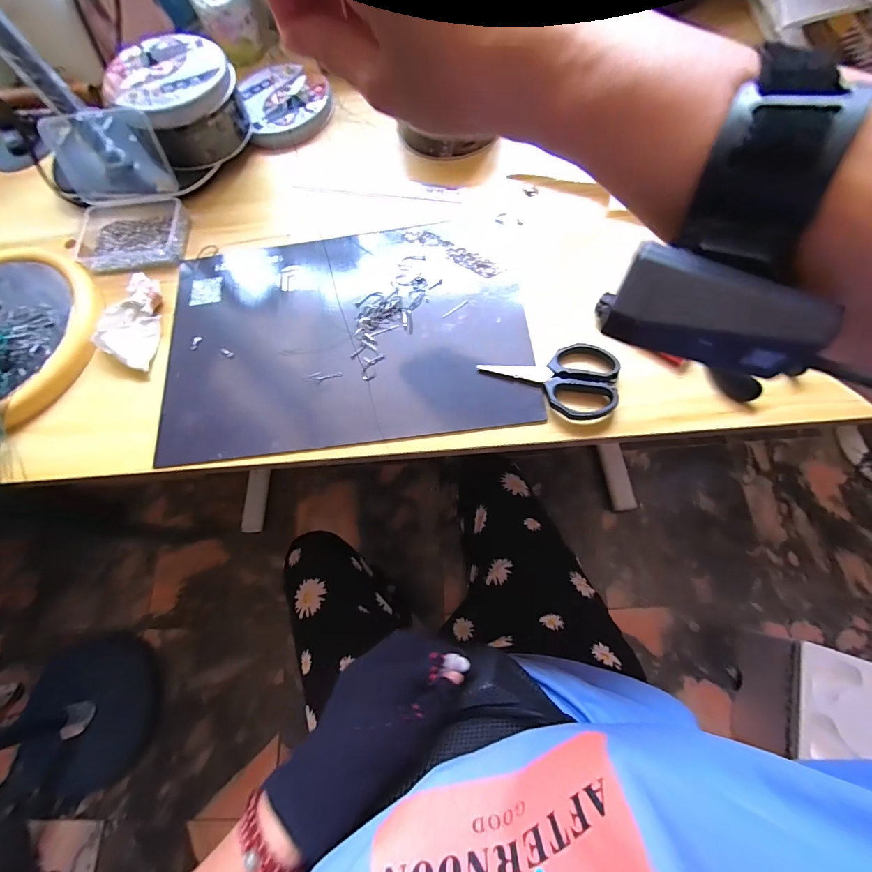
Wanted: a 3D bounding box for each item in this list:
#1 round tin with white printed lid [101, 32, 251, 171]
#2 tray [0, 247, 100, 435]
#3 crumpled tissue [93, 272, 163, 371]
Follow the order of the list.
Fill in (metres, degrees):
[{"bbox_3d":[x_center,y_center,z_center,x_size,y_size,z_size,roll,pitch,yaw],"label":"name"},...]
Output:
[{"bbox_3d":[-0.237,-0.311,0.374,0.104,0.066,0.097,-2,69,5],"label":"round tin with white printed lid"},{"bbox_3d":[-0.384,-0.088,0.336,0.170,0.023,0.172,31,75,16],"label":"tray"},{"bbox_3d":[-0.263,-0.097,0.337,0.046,0.019,0.085,-7,69,3],"label":"crumpled tissue"}]

